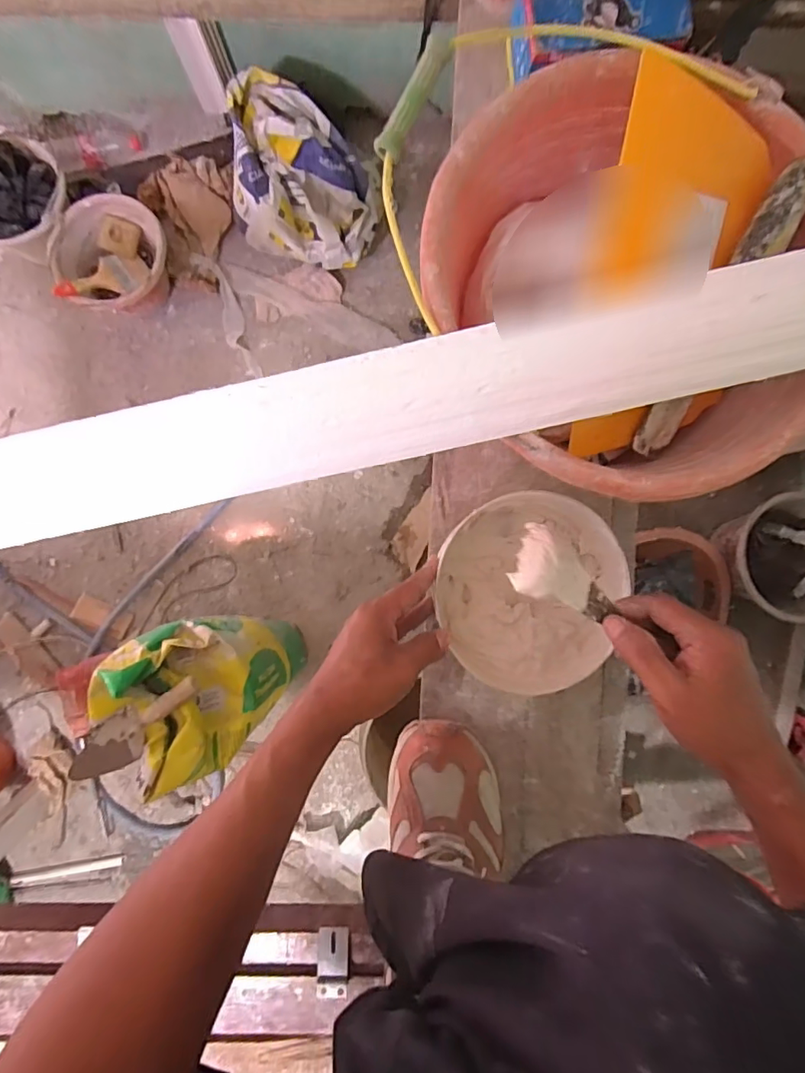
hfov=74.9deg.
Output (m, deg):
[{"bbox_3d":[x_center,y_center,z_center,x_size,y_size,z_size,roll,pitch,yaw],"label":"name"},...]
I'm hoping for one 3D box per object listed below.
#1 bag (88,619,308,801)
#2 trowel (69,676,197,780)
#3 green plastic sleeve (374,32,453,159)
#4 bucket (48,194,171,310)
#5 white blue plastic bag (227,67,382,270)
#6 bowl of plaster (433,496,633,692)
[{"bbox_3d":[-0.401,0.287,1.083,0.253,0.392,0.282,-42,91,-1],"label":"bag"},{"bbox_3d":[-0.482,0.355,0.952,0.269,0.044,0.090,-27,90,-1],"label":"trowel"},{"bbox_3d":[0.006,-0.273,0.327,0.015,0.016,0.075,30,90,-1],"label":"green plastic sleeve"},{"bbox_3d":[-0.668,-0.649,1.232,0.245,0.170,0.230,0,90,-1],"label":"bucket"},{"bbox_3d":[-0.230,-0.779,1.185,0.351,0.257,0.234,30,89,-1],"label":"white blue plastic bag"},{"bbox_3d":[0.120,0.052,0.502,0.164,0.047,0.181,8,90,-1],"label":"bowl of plaster"}]

